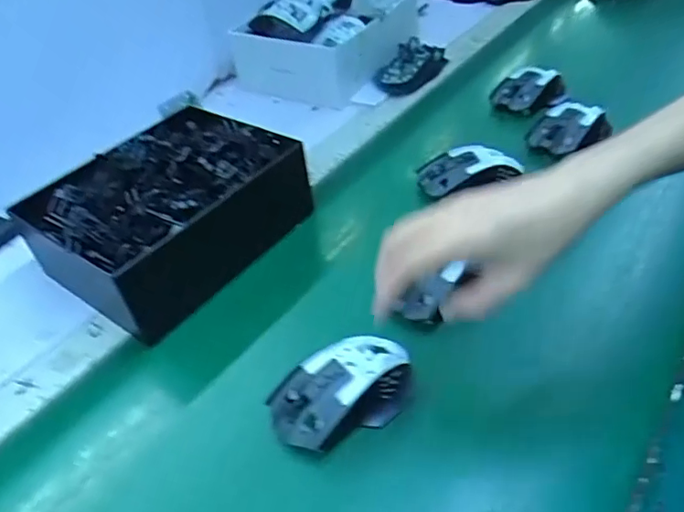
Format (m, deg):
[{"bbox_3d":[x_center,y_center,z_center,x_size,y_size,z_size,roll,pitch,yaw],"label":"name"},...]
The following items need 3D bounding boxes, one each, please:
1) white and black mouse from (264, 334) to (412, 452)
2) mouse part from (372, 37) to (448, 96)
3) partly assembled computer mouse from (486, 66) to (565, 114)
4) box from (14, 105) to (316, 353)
[{"bbox_3d":[0.003,0.096,0.418,0.114,0.035,0.065,-27,45,-22],"label":"white and black mouse"},{"bbox_3d":[0.101,-0.273,0.795,0.065,0.039,0.136,25,50,31],"label":"mouse part"},{"bbox_3d":[0.234,-0.211,0.705,0.083,0.029,0.056,-34,48,-28],"label":"partly assembled computer mouse"},{"bbox_3d":[-0.167,-0.052,0.558,0.183,0.103,0.230,26,52,31],"label":"box"}]

